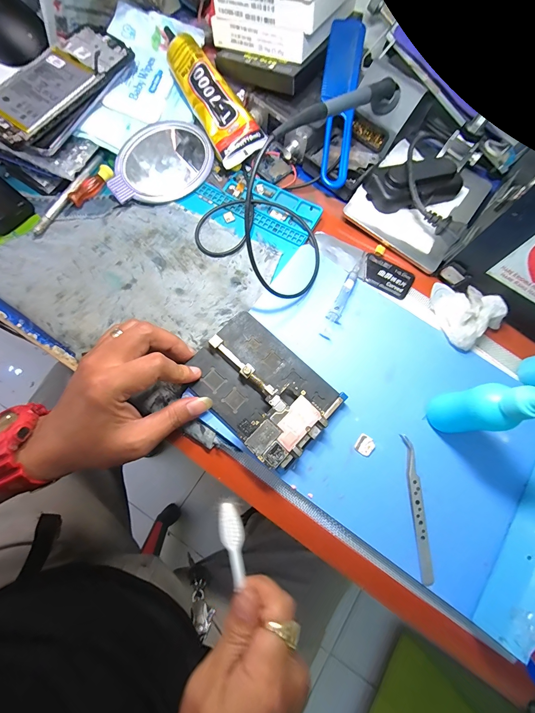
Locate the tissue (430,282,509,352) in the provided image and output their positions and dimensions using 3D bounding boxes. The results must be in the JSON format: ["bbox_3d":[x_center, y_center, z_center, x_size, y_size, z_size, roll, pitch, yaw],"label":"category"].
[{"bbox_3d":[0.196,-0.047,0.308,0.060,0.023,0.068,-32,79,-9],"label":"tissue"}]

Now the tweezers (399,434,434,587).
[{"bbox_3d":[0.129,0.129,0.264,0.013,0.006,0.117,-1,76,-2],"label":"tweezers"}]

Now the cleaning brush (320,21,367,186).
[{"bbox_3d":[0.079,-0.284,0.341,0.040,0.009,0.191,9,87,-4],"label":"cleaning brush"}]

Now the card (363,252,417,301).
[{"bbox_3d":[0.129,-0.085,0.327,0.056,0.004,0.035,28,77,5],"label":"card"}]

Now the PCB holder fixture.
[{"bbox_3d":[-0.005,0.027,0.274,0.126,0.020,0.089,41,78,8],"label":"PCB holder fixture"}]

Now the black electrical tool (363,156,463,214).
[{"bbox_3d":[0.169,-0.192,0.338,0.109,0.032,0.058,-21,78,-7],"label":"black electrical tool"}]

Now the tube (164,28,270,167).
[{"bbox_3d":[-0.063,-0.281,0.338,0.052,0.027,0.144,-35,92,-9],"label":"tube"}]

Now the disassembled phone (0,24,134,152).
[{"bbox_3d":[-0.219,-0.281,0.312,0.079,0.015,0.166,32,74,5],"label":"disassembled phone"}]

